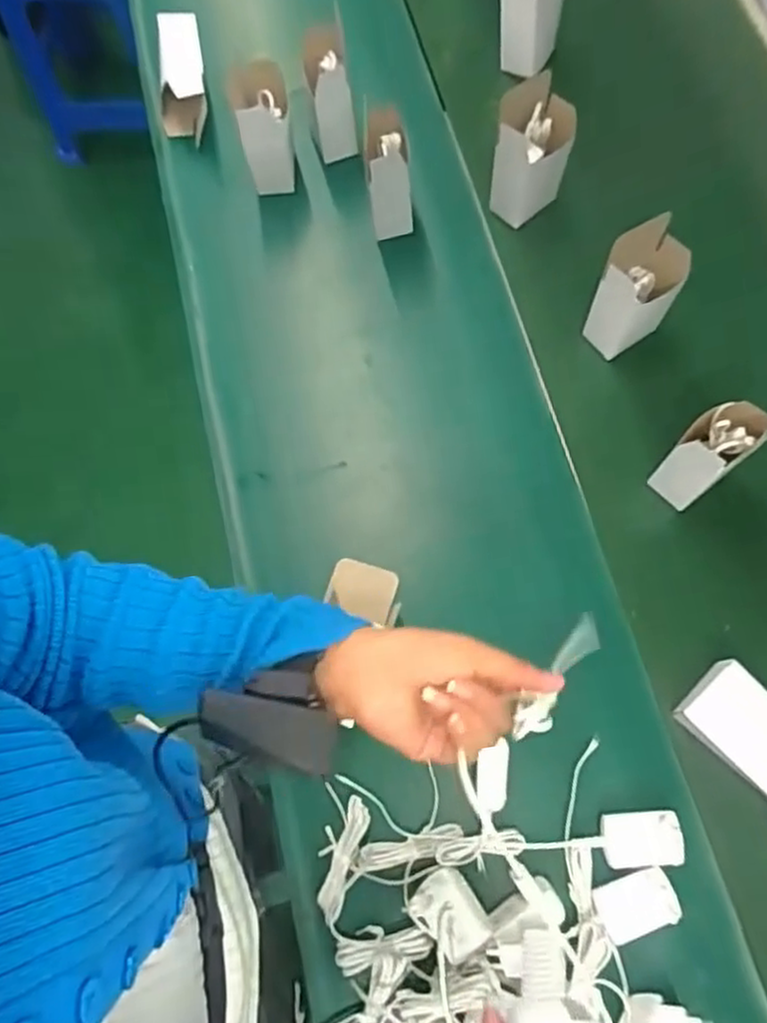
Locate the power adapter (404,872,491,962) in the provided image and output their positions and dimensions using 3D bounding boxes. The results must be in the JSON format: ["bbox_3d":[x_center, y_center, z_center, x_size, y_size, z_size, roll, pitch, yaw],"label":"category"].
[{"bbox_3d":[0.050,0.311,0.543,0.042,0.027,0.059,-38,73,-10],"label":"power adapter"}]

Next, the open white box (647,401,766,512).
[{"bbox_3d":[0.296,-0.055,0.640,0.085,0.096,0.050,-36,73,-10],"label":"open white box"}]

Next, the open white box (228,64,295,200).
[{"bbox_3d":[-0.127,-0.410,0.761,0.056,0.119,0.055,-8,70,0],"label":"open white box"}]

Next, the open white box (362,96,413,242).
[{"bbox_3d":[0.004,-0.356,0.746,0.044,0.105,0.071,-6,70,1],"label":"open white box"}]

